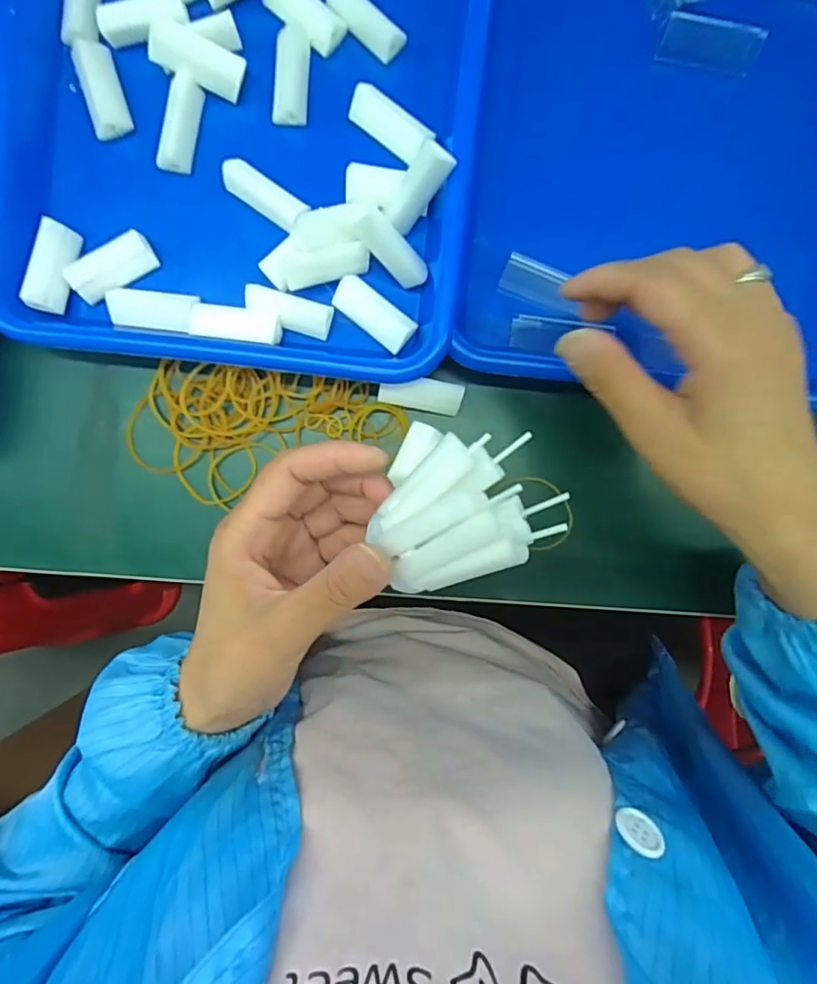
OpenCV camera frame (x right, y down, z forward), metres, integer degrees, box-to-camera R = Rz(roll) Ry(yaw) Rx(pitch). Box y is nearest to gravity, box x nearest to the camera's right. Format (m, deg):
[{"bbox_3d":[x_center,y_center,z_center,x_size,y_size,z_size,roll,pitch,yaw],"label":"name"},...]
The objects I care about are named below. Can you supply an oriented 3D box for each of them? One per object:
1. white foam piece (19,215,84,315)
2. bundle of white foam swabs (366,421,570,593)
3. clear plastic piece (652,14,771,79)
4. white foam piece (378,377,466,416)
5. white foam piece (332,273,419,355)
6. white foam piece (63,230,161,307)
[{"bbox_3d":[-0.192,-0.121,0.292,0.018,0.016,0.048,14,89,0],"label":"white foam piece"},{"bbox_3d":[0.020,0.003,0.208,0.068,0.031,0.060,-20,89,0],"label":"bundle of white foam swabs"},{"bbox_3d":[0.170,-0.251,0.305,0.053,0.005,0.024,14,110,2],"label":"clear plastic piece"},{"bbox_3d":[0.007,-0.054,0.301,0.045,0.017,0.016,11,89,-1],"label":"white foam piece"},{"bbox_3d":[-0.019,-0.097,0.297,0.046,0.013,0.020,35,89,-1],"label":"white foam piece"},{"bbox_3d":[-0.160,-0.121,0.295,0.046,0.019,0.017,-33,90,-1],"label":"white foam piece"}]

